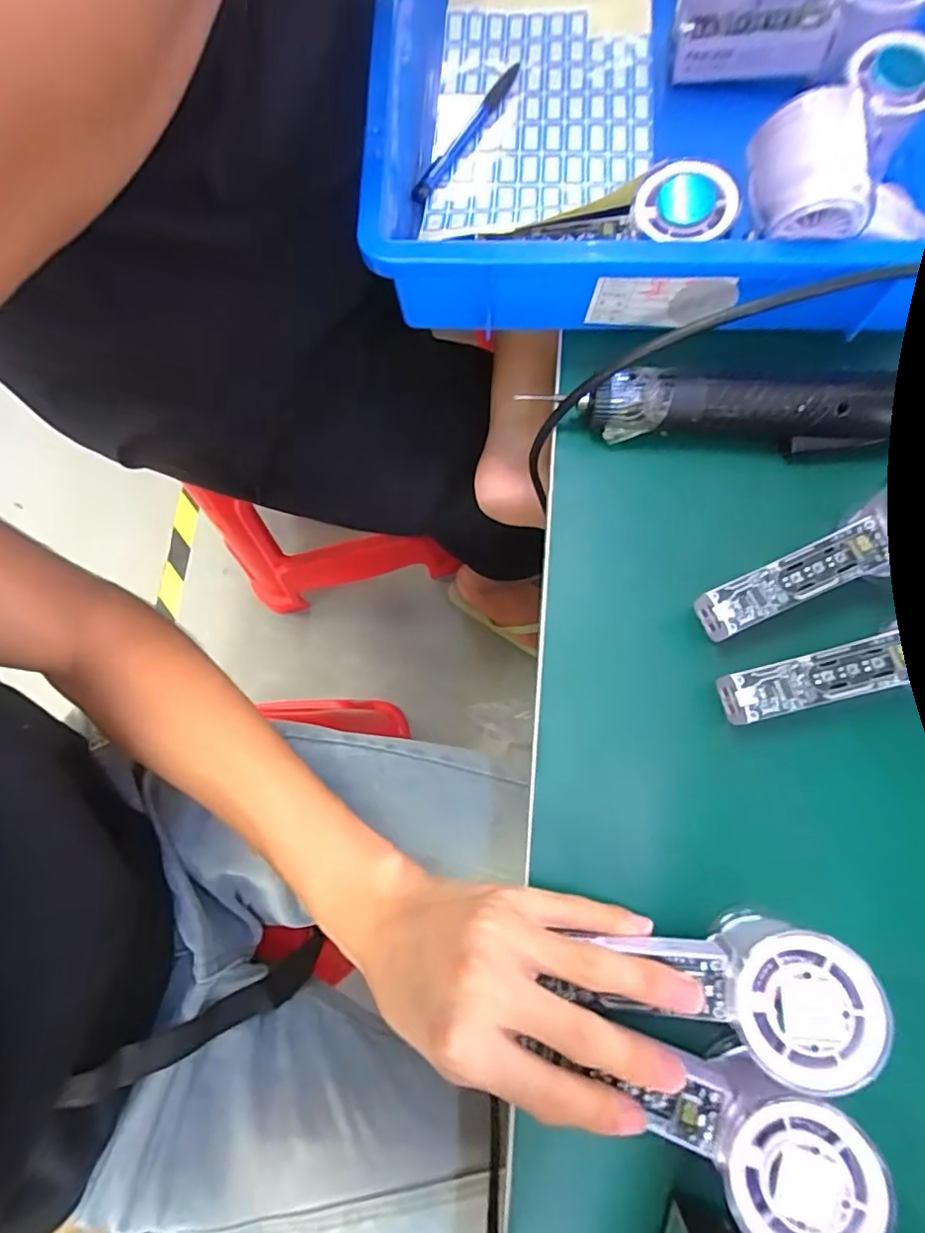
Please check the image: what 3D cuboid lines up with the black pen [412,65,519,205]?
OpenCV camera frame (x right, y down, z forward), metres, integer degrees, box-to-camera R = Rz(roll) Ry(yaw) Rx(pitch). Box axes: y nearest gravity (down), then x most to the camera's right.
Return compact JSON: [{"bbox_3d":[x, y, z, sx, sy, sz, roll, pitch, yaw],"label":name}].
[{"bbox_3d":[0.005,-0.338,0.395,0.011,0.014,0.139,30,79,8],"label":"black pen"}]

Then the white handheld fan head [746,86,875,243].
[{"bbox_3d":[0.178,-0.224,0.296,0.047,0.045,0.058,-8,77,-1],"label":"white handheld fan head"}]

